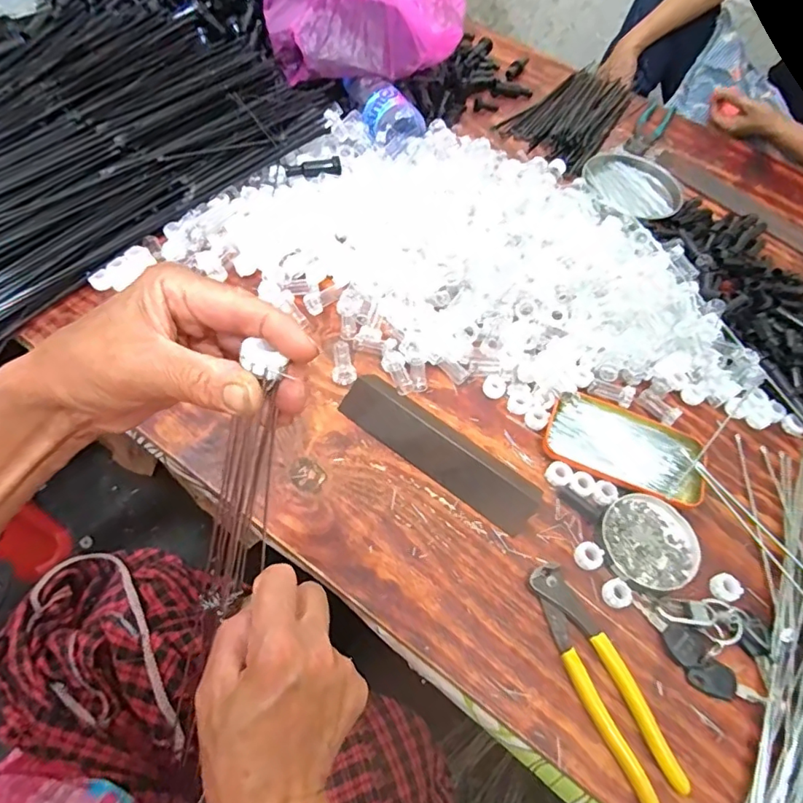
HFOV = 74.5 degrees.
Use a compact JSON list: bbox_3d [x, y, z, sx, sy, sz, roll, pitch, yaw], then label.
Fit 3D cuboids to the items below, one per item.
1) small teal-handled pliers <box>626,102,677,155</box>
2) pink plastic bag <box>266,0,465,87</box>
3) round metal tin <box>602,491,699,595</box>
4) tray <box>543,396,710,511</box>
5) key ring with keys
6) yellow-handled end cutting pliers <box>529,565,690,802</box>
[{"bbox_3d":[0.387,-0.429,0.818,0.044,0.024,0.157,32,60,12],"label":"small teal-handled pliers"},{"bbox_3d":[-0.049,-0.545,0.698,0.261,0.145,0.176,9,62,0],"label":"pink plastic bag"},{"bbox_3d":[0.212,0.119,0.452,0.081,0.013,0.079,3,58,-6],"label":"round metal tin"},{"bbox_3d":[0.209,0.041,0.497,0.142,0.016,0.083,20,58,5],"label":"tray"},{"bbox_3d":[0.242,0.192,0.412,0.094,0.011,0.069,5,58,-4],"label":"key ring with keys"},{"bbox_3d":[0.146,0.203,0.392,0.041,0.018,0.164,-18,62,-18],"label":"yellow-handled end cutting pliers"}]

